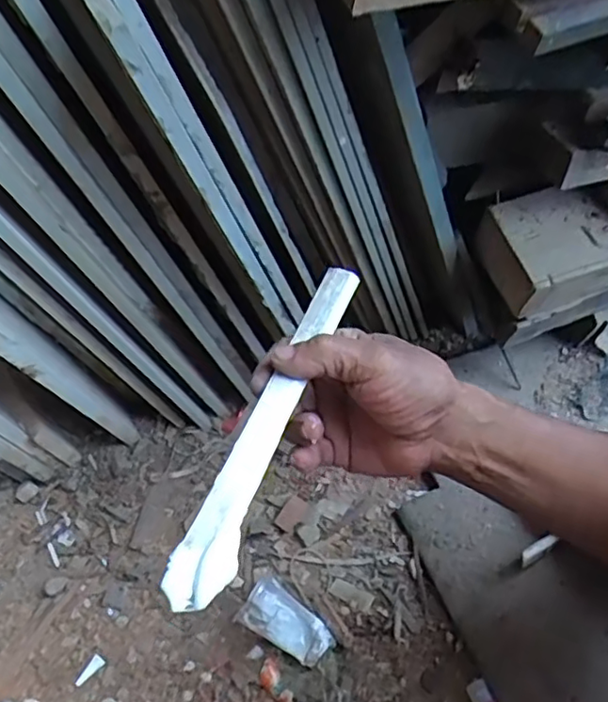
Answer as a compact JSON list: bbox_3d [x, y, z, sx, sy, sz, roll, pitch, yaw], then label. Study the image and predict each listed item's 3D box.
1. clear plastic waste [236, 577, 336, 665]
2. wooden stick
[{"bbox_3d":[-0.018,0.299,0.680,0.102,0.042,0.057,26,59,16],"label":"clear plastic waste"},{"bbox_3d":[-0.013,0.031,0.352,0.028,0.009,0.243,17,48,11],"label":"wooden stick"}]

